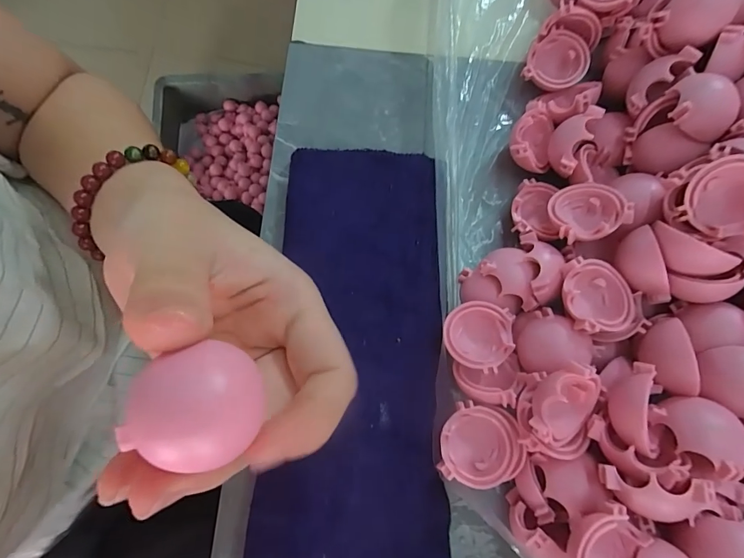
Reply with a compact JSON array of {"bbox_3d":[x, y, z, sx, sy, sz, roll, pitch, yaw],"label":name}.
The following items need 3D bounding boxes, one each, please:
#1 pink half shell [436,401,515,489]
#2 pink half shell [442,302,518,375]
[{"bbox_3d":[0.042,0.067,0.162,0.027,0.013,0.029,0,80,-1],"label":"pink half shell"},{"bbox_3d":[0.046,0.024,0.176,0.028,0.012,0.028,18,80,3],"label":"pink half shell"}]

